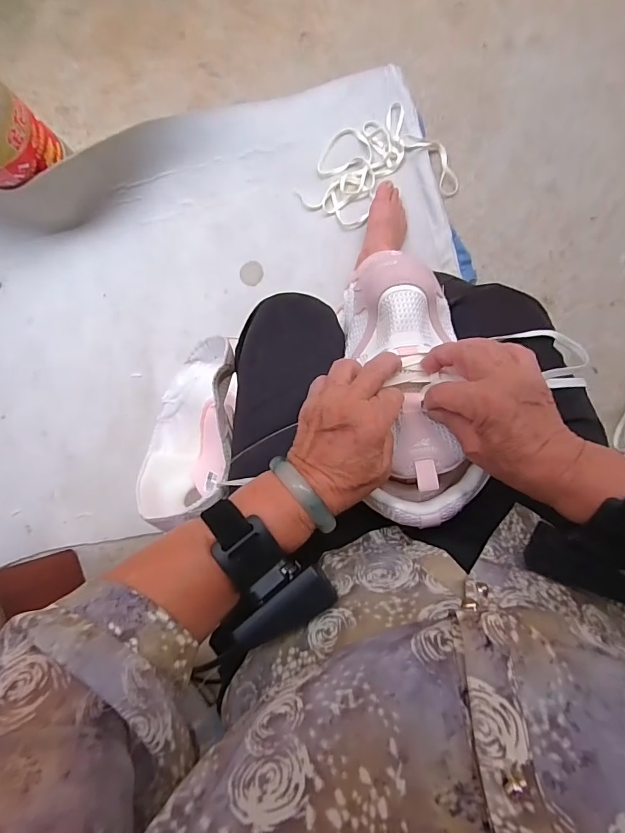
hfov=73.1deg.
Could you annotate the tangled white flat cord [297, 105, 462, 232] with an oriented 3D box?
[{"bbox_3d":[0.112,-0.464,0.808,0.277,0.014,0.202,-26,84,4],"label":"tangled white flat cord"}]

